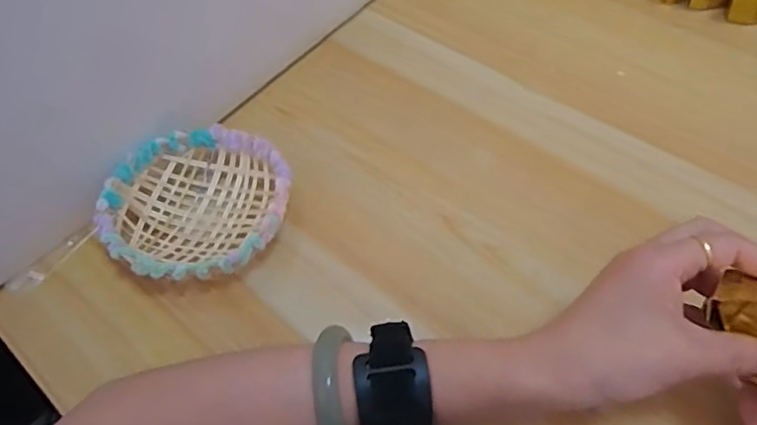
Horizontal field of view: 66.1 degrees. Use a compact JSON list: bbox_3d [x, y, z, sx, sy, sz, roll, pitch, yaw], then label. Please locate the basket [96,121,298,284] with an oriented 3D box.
[{"bbox_3d":[-0.122,-0.003,0.402,0.123,0.036,0.120,-2,57,4],"label":"basket"}]

